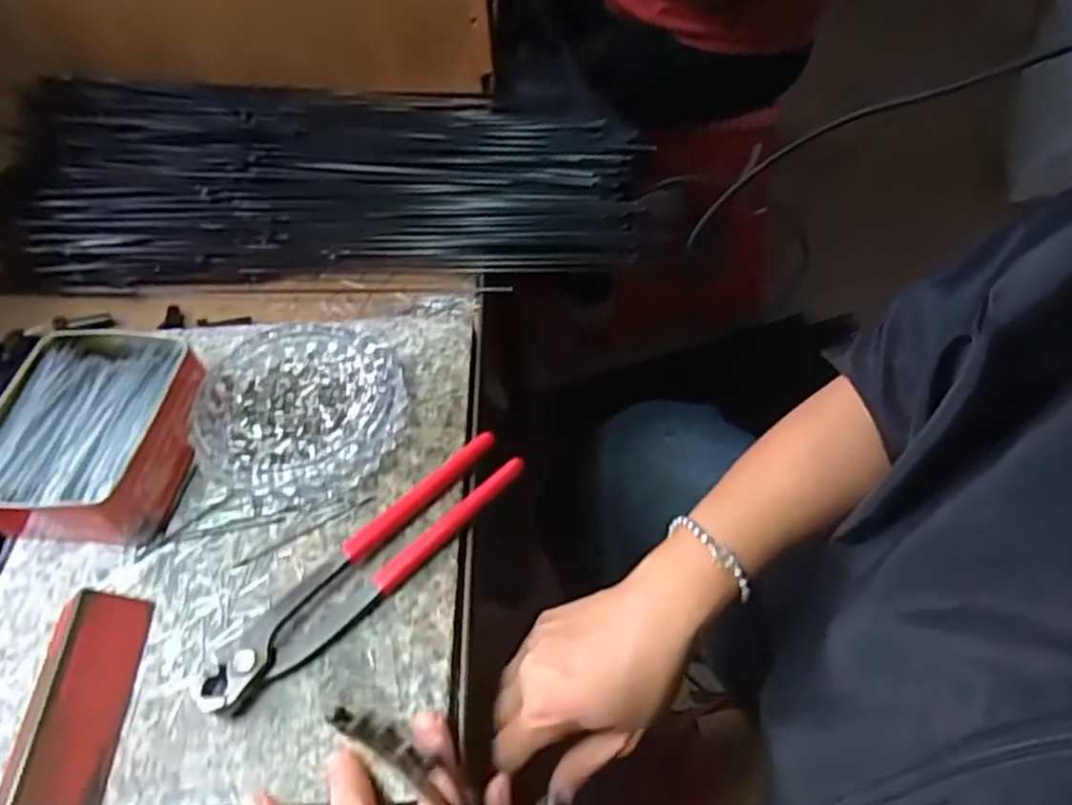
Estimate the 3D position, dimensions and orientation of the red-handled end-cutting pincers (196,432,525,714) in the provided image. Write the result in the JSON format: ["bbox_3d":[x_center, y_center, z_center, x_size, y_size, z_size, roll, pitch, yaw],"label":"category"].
[{"bbox_3d":[-0.088,0.084,0.385,0.192,0.017,0.040,-39,60,-23],"label":"red-handled end-cutting pincers"}]

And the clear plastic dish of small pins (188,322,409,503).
[{"bbox_3d":[-0.142,0.002,0.444,0.119,0.029,0.122,-2,53,2],"label":"clear plastic dish of small pins"}]

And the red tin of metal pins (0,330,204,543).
[{"bbox_3d":[-0.257,0.017,0.430,0.108,0.045,0.129,2,53,5],"label":"red tin of metal pins"}]

